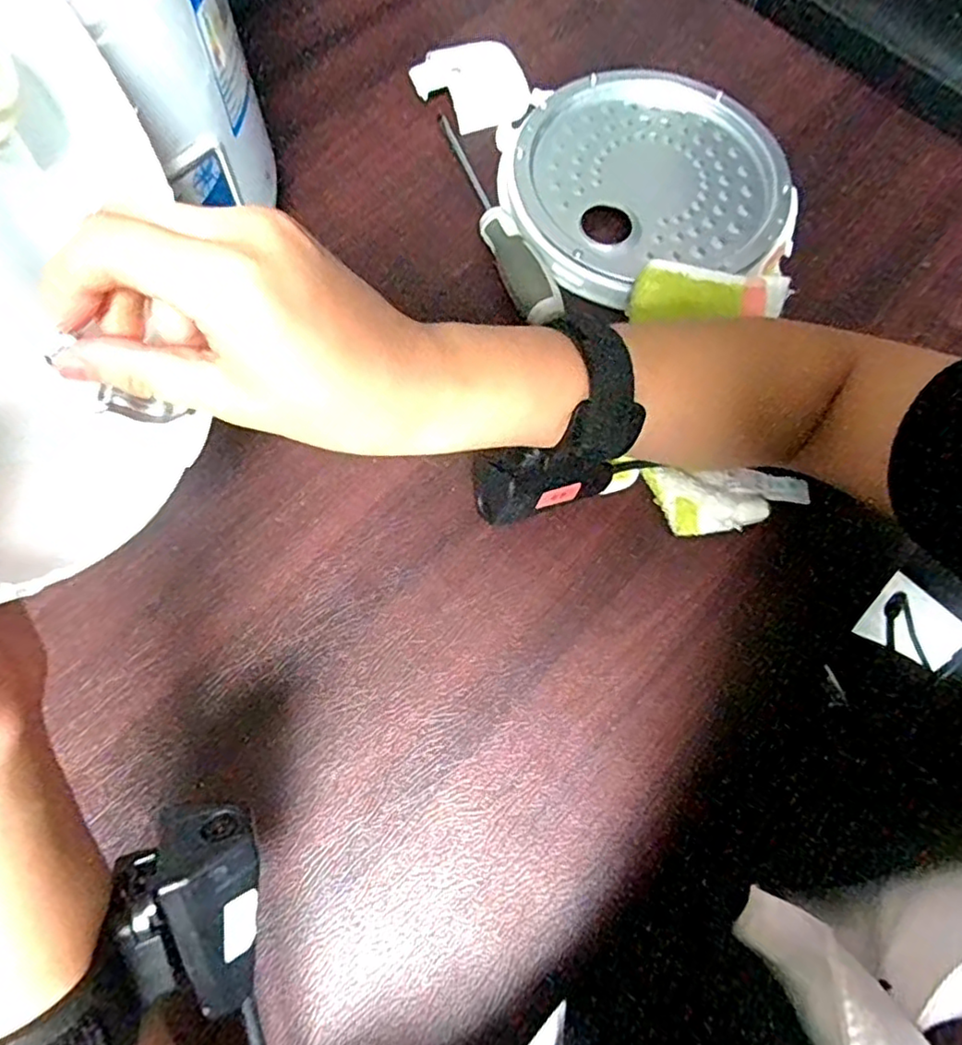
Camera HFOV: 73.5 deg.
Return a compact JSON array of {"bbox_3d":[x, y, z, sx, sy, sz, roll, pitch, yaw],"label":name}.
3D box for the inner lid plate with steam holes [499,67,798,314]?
[{"bbox_3d":[0.113,-0.235,0.431,0.191,0.017,0.188,1,72,-2],"label":"inner lid plate with steam holes"}]

